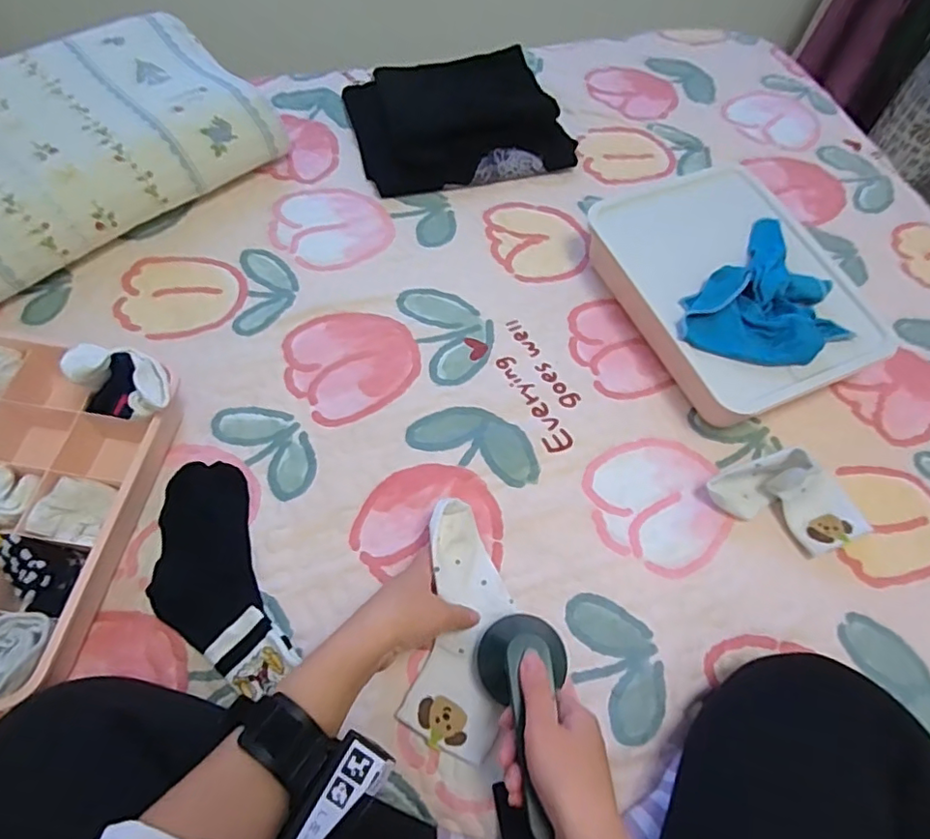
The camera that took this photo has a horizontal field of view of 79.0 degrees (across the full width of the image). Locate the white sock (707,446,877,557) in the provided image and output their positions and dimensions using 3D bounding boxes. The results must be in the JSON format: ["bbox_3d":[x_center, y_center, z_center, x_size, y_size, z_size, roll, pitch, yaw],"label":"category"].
[{"bbox_3d":[0.323,0.078,0.551,0.152,0.056,0.071,27,65,11],"label":"white sock"}]

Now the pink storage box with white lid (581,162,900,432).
[{"bbox_3d":[0.300,-0.154,0.659,0.225,0.070,0.302,-20,65,-12],"label":"pink storage box with white lid"}]

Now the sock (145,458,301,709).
[{"bbox_3d":[-0.223,0.138,0.500,0.091,0.026,0.207,-22,66,-13],"label":"sock"}]

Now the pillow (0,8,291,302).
[{"bbox_3d":[-0.482,-0.314,0.677,0.273,0.111,0.461,41,66,16],"label":"pillow"}]

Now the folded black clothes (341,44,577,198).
[{"bbox_3d":[-0.008,-0.422,0.783,0.291,0.066,0.216,-13,64,-8],"label":"folded black clothes"}]

